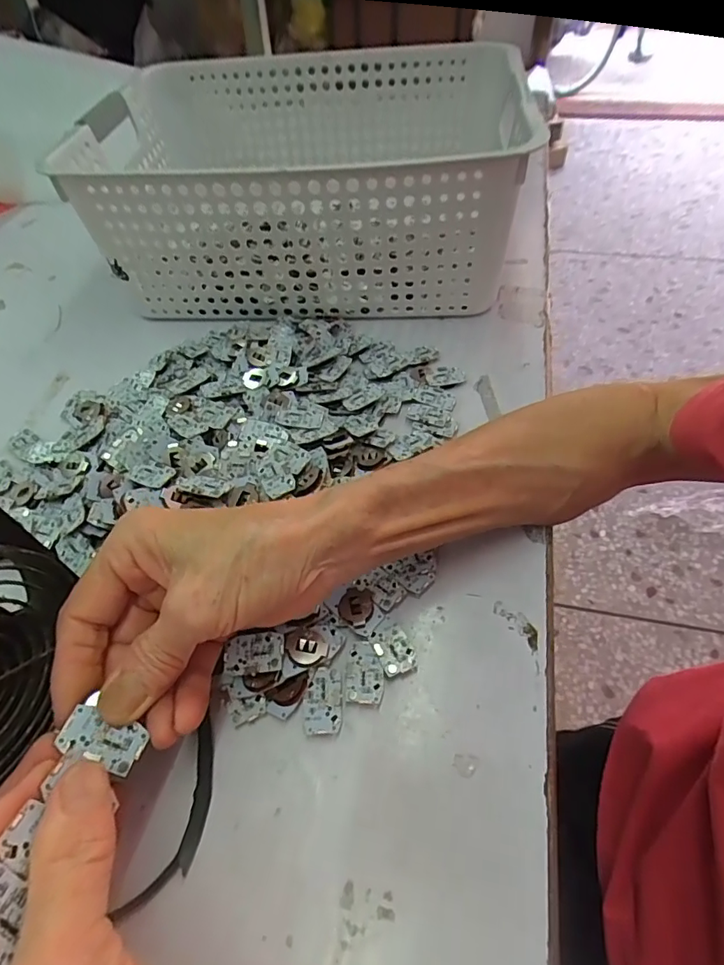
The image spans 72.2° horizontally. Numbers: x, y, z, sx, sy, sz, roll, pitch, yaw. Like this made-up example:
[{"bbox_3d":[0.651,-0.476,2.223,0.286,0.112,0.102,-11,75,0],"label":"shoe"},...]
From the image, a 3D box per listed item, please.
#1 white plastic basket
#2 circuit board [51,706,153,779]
[{"bbox_3d":[-0.046,-0.273,0.445,0.320,0.122,0.290,0,53,5],"label":"white plastic basket"},{"bbox_3d":[-0.096,0.097,0.187,0.027,0.004,0.016,26,56,-7],"label":"circuit board"}]

